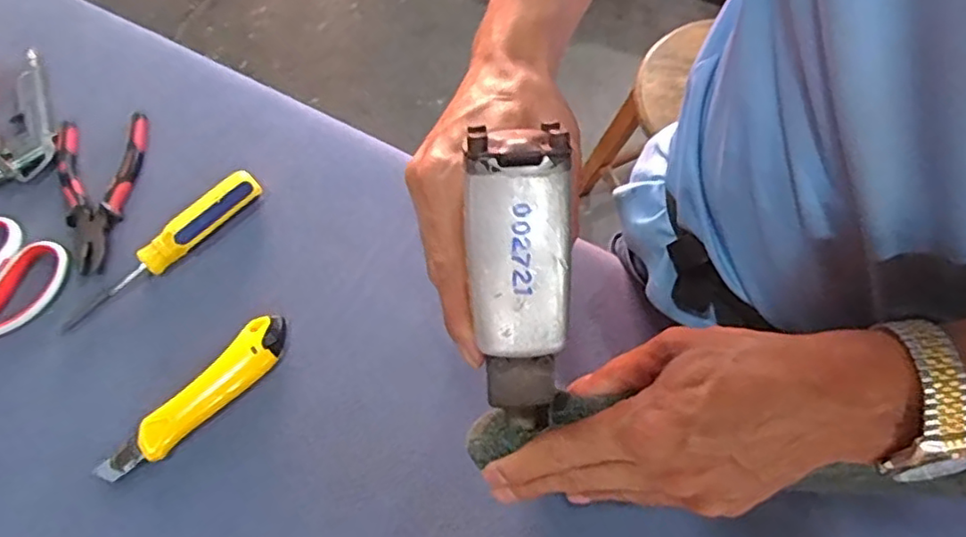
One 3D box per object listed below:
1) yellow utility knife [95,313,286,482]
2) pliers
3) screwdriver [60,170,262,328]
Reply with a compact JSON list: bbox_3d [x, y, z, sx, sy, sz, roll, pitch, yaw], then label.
[{"bbox_3d":[-0.220,0.102,0.488,0.036,0.012,0.166,41,76,14],"label":"yellow utility knife"},{"bbox_3d":[-0.339,-0.068,0.548,0.074,0.010,0.149,-6,70,-1],"label":"pliers"},{"bbox_3d":[-0.269,-0.017,0.524,0.187,0.019,0.029,-41,75,-13],"label":"screwdriver"}]

